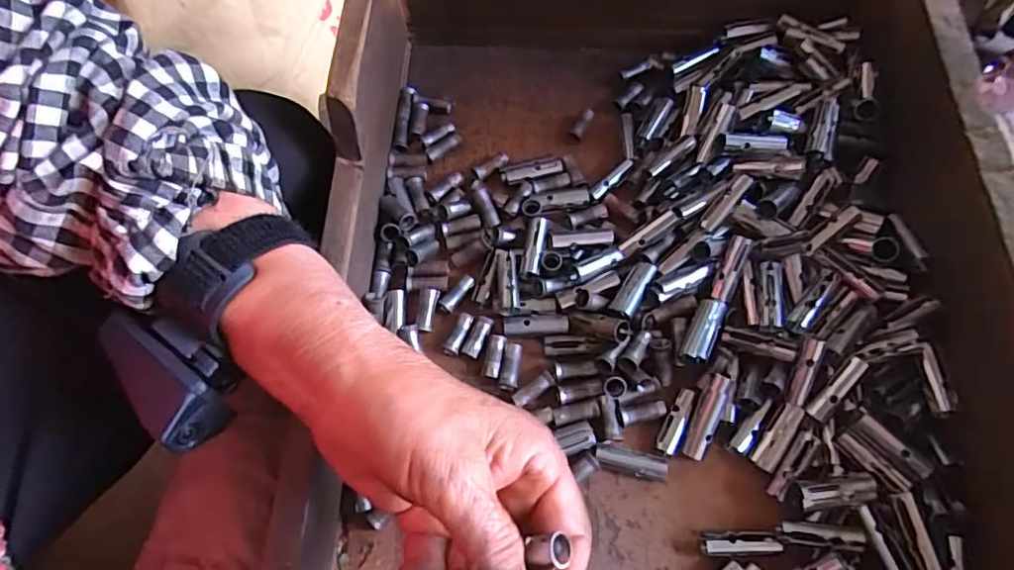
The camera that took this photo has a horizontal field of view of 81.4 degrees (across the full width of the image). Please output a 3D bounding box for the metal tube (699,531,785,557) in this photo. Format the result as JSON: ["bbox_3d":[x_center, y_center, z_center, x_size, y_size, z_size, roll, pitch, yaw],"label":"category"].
[{"bbox_3d":[0.115,0.127,0.288,0.037,0.011,0.011,2,62,2],"label":"metal tube"}]

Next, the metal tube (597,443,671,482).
[{"bbox_3d":[0.065,0.092,0.306,0.037,0.008,0.013,13,63,8],"label":"metal tube"}]

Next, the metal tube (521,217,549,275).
[{"bbox_3d":[0.016,-0.022,0.346,0.012,0.010,0.035,9,62,6],"label":"metal tube"}]

